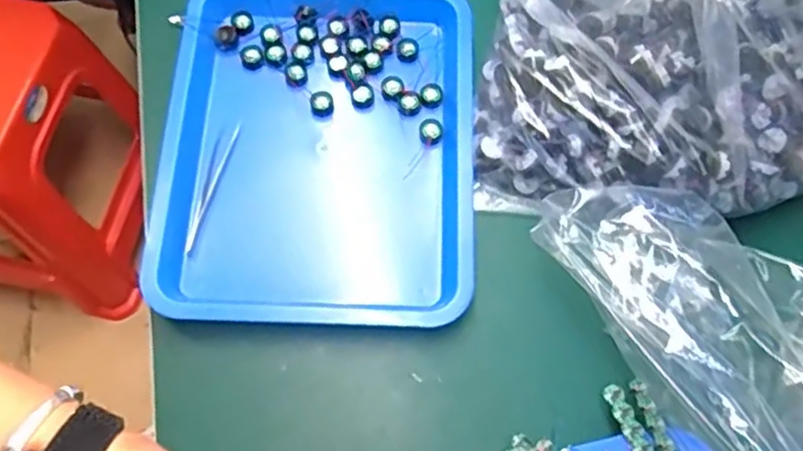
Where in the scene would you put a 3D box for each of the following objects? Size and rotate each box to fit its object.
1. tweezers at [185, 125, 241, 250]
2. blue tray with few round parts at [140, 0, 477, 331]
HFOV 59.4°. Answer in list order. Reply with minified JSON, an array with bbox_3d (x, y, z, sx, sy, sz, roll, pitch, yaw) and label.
[{"bbox_3d":[-0.163,-0.033,0.600,0.015,0.012,0.118,13,68,6],"label":"tweezers"},{"bbox_3d":[-0.070,-0.072,0.613,0.261,0.042,0.327,2,67,2],"label":"blue tray with few round parts"}]

